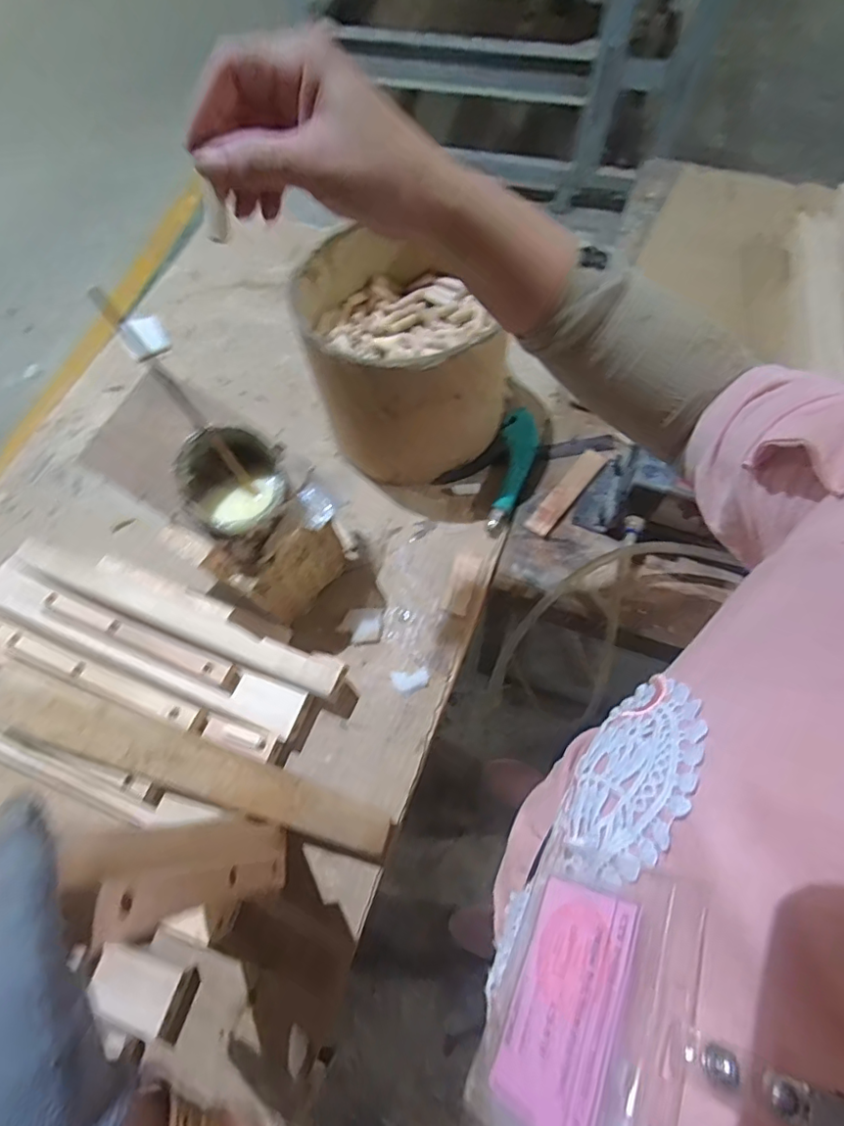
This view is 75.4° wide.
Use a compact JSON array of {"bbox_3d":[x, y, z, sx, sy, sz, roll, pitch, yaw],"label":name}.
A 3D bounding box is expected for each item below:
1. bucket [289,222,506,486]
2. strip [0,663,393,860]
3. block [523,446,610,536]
[{"bbox_3d":[-0.018,-0.207,0.582,0.203,0.186,0.186,29,71,15],"label":"bucket"},{"bbox_3d":[-0.202,0.168,0.469,0.361,0.014,0.046,19,80,2],"label":"strip"},{"bbox_3d":[0.161,-0.079,0.610,0.027,0.007,0.122,37,73,17],"label":"block"}]

